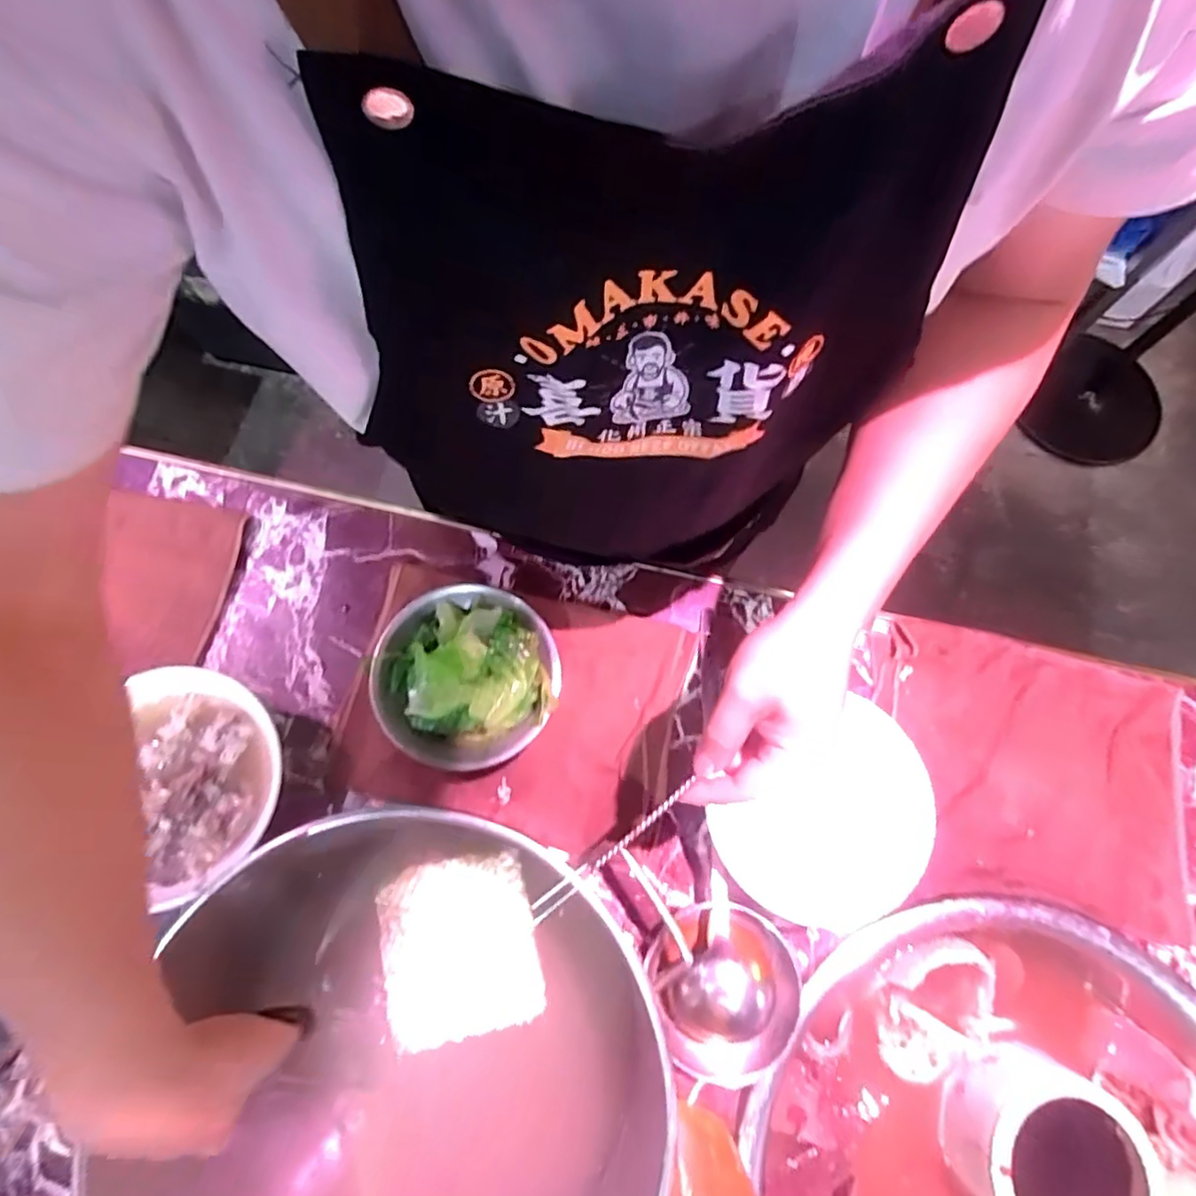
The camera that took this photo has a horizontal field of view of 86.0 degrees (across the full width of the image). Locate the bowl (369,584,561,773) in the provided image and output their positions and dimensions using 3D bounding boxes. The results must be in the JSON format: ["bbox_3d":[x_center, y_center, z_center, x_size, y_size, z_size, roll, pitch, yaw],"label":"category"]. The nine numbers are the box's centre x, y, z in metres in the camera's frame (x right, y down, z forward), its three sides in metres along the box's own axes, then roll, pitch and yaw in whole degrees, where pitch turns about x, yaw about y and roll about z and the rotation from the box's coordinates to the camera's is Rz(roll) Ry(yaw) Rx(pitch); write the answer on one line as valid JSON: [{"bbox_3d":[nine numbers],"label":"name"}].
[{"bbox_3d":[-0.110,0.069,0.545,0.146,0.065,0.145,1,71,-2],"label":"bowl"}]

